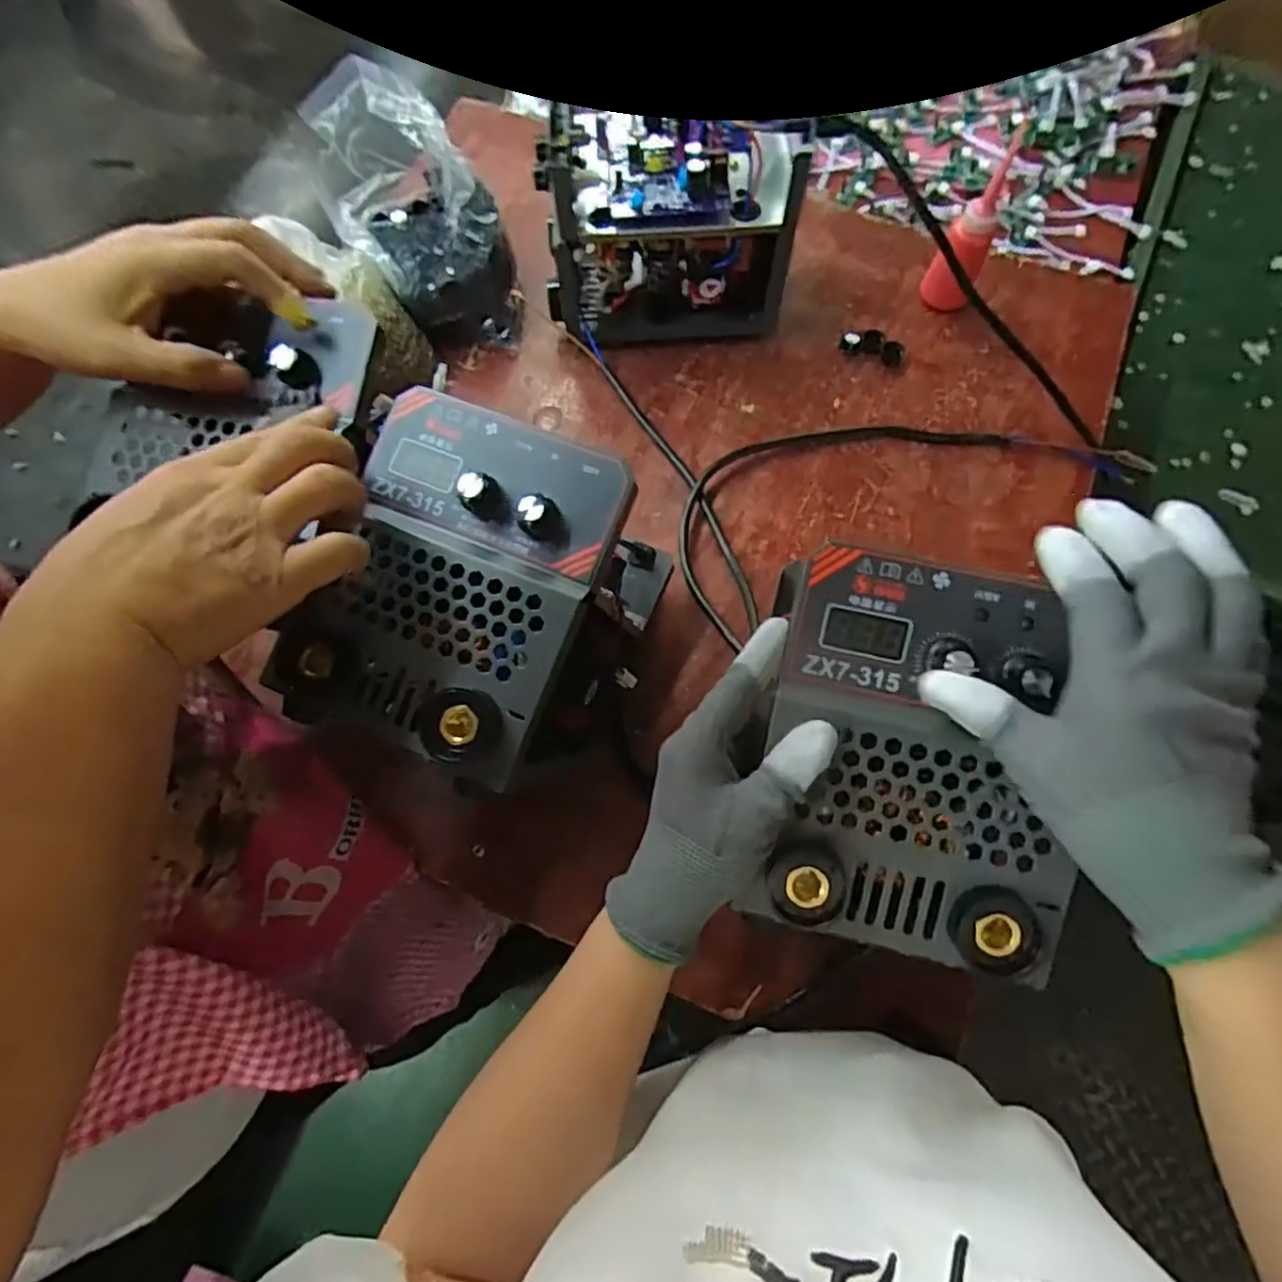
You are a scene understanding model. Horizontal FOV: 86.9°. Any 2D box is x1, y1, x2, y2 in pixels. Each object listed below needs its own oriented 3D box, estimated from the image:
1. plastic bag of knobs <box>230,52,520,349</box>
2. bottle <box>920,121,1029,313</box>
[{"bbox_3d":[-0.224,-0.417,0.660,0.208,0.172,0.133,37,75,14],"label":"plastic bag of knobs"},{"bbox_3d":[0.316,-0.387,0.645,0.041,0.151,0.049,-13,70,-3],"label":"bottle"}]

